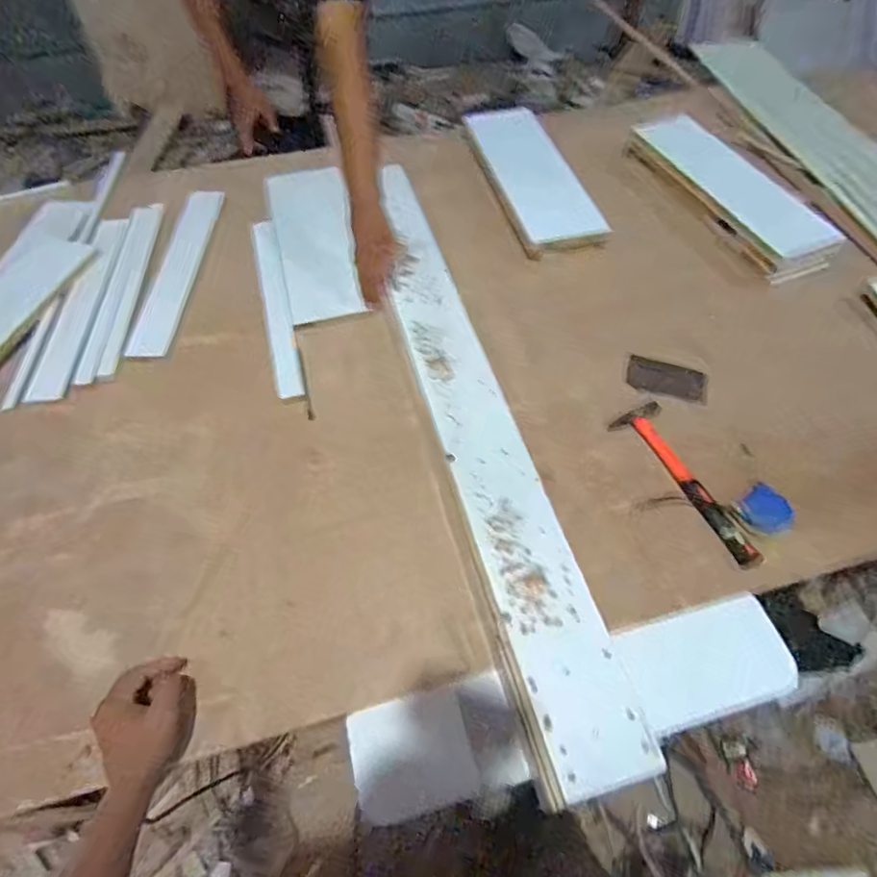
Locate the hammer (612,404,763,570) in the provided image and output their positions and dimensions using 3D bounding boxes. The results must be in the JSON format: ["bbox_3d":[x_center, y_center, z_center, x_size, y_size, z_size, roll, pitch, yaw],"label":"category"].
[{"bbox_3d":[0.372,0.060,0.788,0.094,0.033,0.272,-25,60,-15],"label":"hammer"}]

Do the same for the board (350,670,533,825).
[{"bbox_3d":[-0.029,0.364,0.618,0.132,0.009,0.114,-11,71,-7],"label":"board"}]

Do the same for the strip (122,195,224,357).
[{"bbox_3d":[-0.496,-0.330,1.039,0.075,0.024,0.439,0,58,3],"label":"strip"}]

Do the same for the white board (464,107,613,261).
[{"bbox_3d":[0.195,-0.561,1.156,0.162,0.027,0.466,-21,64,1],"label":"white board"}]

